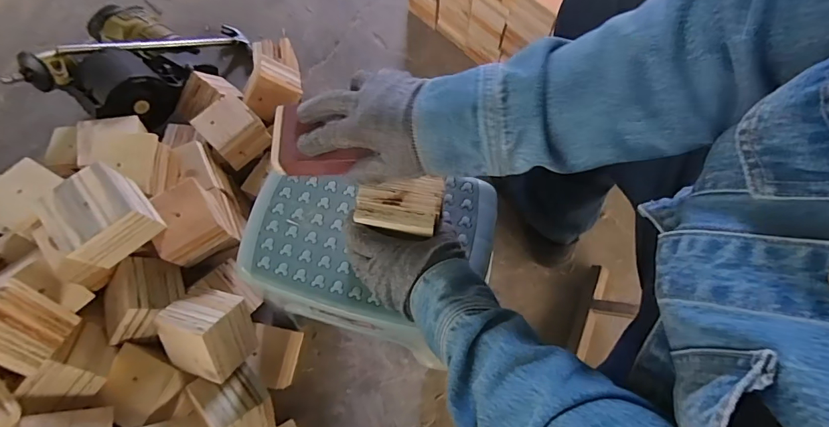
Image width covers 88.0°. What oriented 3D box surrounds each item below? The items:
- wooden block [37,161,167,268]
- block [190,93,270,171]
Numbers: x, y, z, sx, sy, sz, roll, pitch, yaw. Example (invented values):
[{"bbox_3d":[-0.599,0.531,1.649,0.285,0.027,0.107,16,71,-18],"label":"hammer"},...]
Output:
[{"bbox_3d":[-0.420,0.003,0.577,0.104,0.075,0.099,-42,75,-15],"label":"wooden block"},{"bbox_3d":[-0.336,-0.155,0.802,0.091,0.076,0.097,42,74,14],"label":"block"}]

